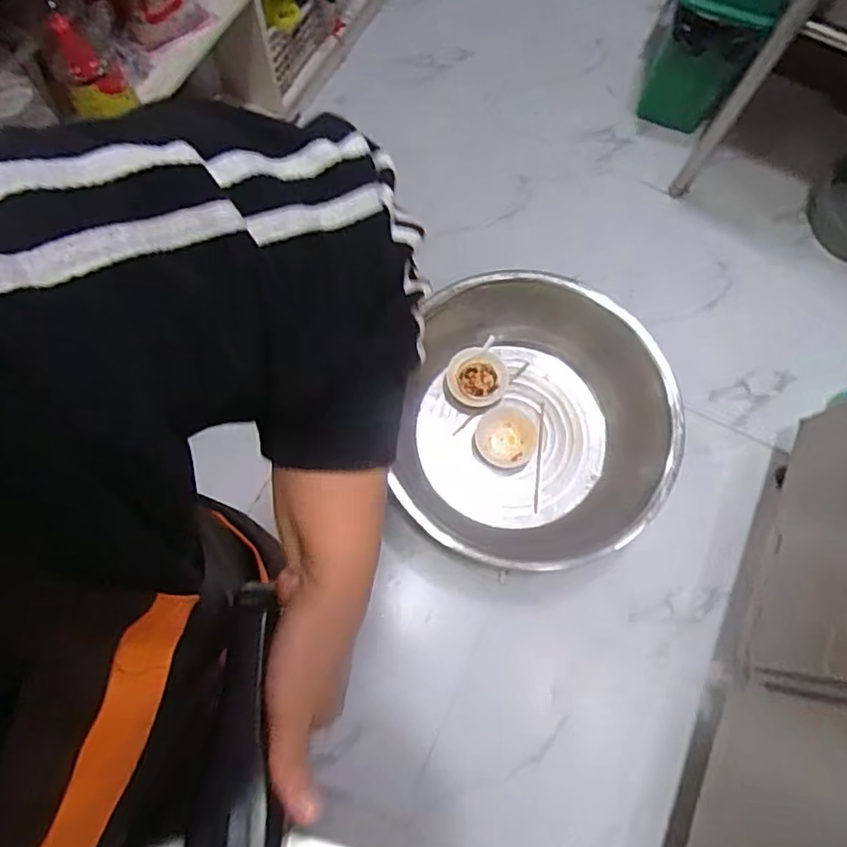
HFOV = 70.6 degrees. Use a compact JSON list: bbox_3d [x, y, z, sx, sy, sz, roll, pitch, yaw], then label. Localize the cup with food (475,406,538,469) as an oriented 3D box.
[{"bbox_3d":[0.183,0.031,1.321,0.129,0.037,0.128,1,72,-3],"label":"cup with food"}]

